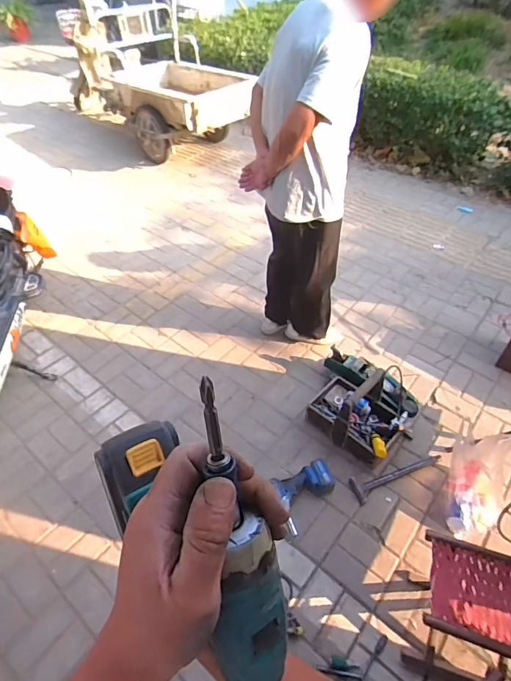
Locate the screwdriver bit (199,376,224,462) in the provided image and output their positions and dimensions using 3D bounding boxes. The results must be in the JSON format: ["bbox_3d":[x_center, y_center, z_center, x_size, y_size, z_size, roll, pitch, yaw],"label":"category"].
[{"bbox_3d":[-0.022,0.041,0.212,0.007,0.048,0.004,-9,23,-7],"label":"screwdriver bit"}]

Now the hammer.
[{"bbox_3d":[0.530,0.502,1.593,0.367,0.034,0.102,-20,49,-20],"label":"hammer"}]

